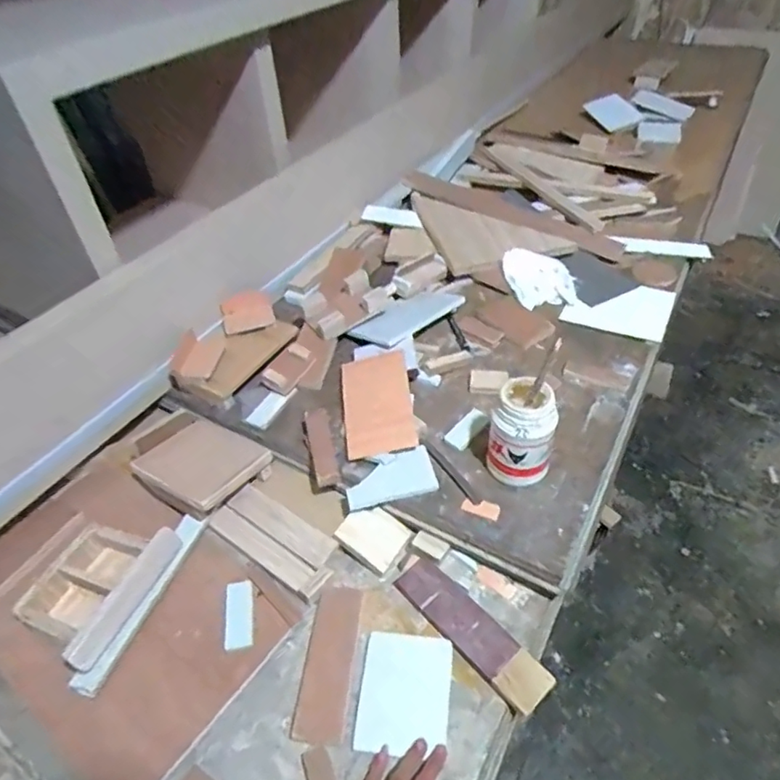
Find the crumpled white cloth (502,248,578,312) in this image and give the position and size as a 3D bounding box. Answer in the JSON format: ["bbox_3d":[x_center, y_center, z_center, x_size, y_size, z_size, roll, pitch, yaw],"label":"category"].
[{"bbox_3d":[0.274,-0.210,1.009,0.124,0.040,0.128,-6,45,-1],"label":"crumpled white cloth"}]

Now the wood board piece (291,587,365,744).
[{"bbox_3d":[-0.068,0.307,0.619,0.057,0.008,0.160,2,45,7],"label":"wood board piece"}]

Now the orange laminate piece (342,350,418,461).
[{"bbox_3d":[-0.019,0.018,0.808,0.100,0.013,0.186,-14,47,7],"label":"orange laminate piece"}]

